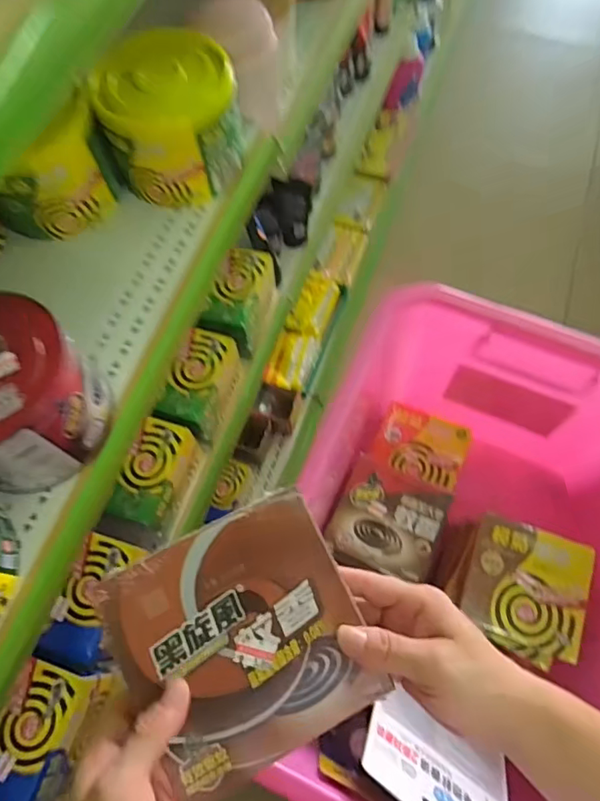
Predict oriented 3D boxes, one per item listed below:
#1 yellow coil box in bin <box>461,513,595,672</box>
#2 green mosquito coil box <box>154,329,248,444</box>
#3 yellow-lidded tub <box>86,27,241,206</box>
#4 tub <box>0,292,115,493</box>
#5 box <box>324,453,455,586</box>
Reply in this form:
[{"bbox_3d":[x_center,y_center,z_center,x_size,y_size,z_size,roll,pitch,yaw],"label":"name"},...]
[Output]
[{"bbox_3d":[0.263,0.219,0.625,0.129,0.045,0.144,18,68,9],"label":"yellow coil box in bin"},{"bbox_3d":[-0.139,-0.017,0.775,0.073,0.096,0.136,19,68,9],"label":"green mosquito coil box"},{"bbox_3d":[-0.125,-0.276,0.534,0.129,0.110,0.109,-13,67,-4],"label":"yellow-lidded tub"},{"bbox_3d":[-0.235,-0.003,0.432,0.132,0.101,0.129,0,66,1],"label":"tub"},{"bbox_3d":[0.121,0.160,0.712,0.140,0.028,0.137,22,69,11],"label":"box"}]

